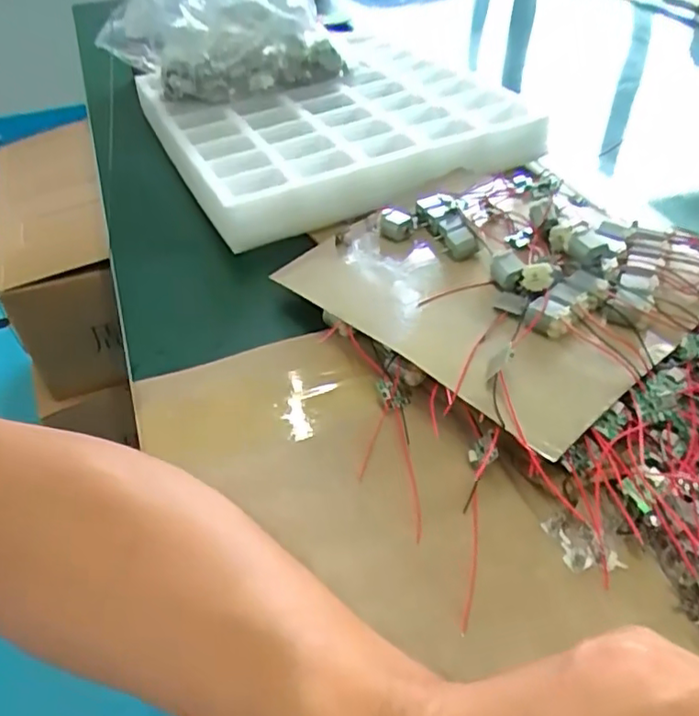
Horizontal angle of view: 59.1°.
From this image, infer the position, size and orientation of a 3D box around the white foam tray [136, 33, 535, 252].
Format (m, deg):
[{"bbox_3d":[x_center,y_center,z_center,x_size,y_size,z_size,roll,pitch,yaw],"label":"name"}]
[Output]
[{"bbox_3d":[-0.023,-0.223,0.575,0.286,0.045,0.264,-22,47,-18],"label":"white foam tray"}]

